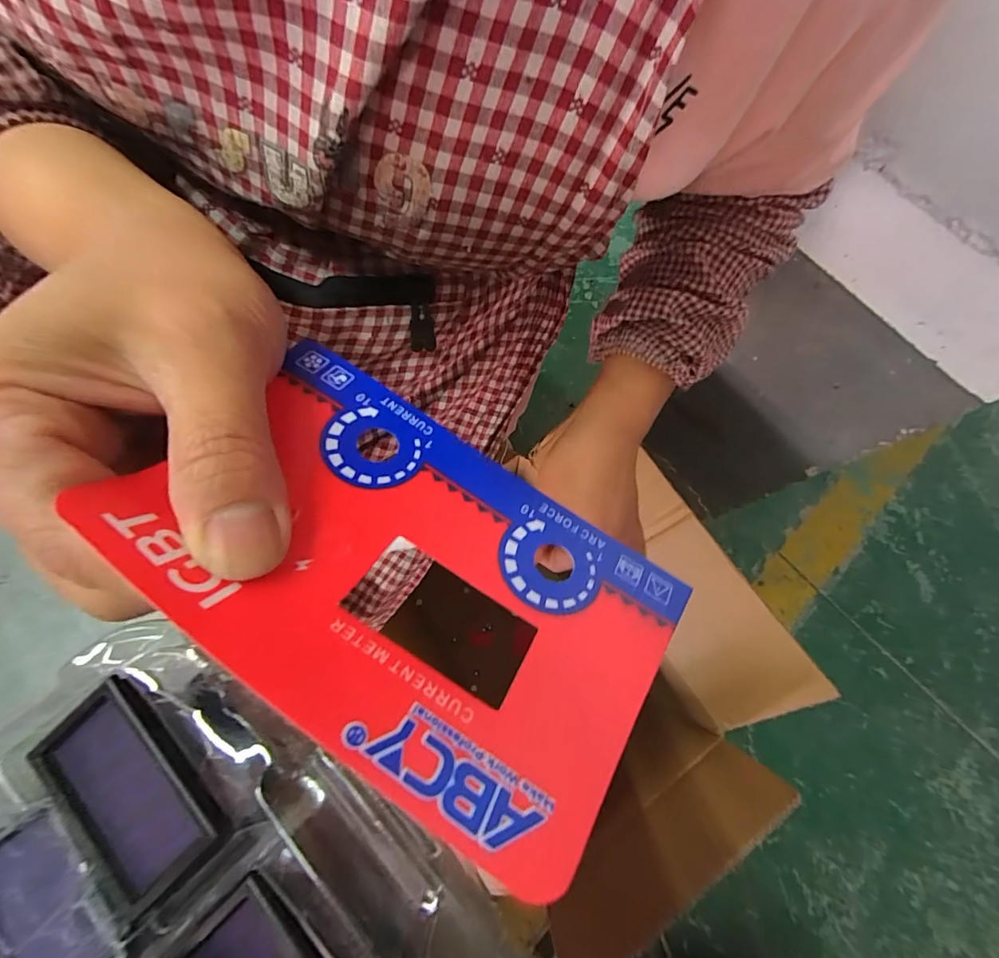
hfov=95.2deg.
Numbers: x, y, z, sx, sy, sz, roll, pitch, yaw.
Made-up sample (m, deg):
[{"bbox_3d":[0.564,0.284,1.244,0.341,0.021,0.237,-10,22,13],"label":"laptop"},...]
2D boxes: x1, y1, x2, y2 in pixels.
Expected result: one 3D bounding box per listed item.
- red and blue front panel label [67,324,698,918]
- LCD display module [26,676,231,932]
[{"bbox_3d":[-0.021,0.021,0.115,0.129,0.008,0.086,34,47,8],"label":"red and blue front panel label"},{"bbox_3d":[-0.083,0.070,0.101,0.028,0.008,0.044,-40,80,-15],"label":"LCD display module"}]

